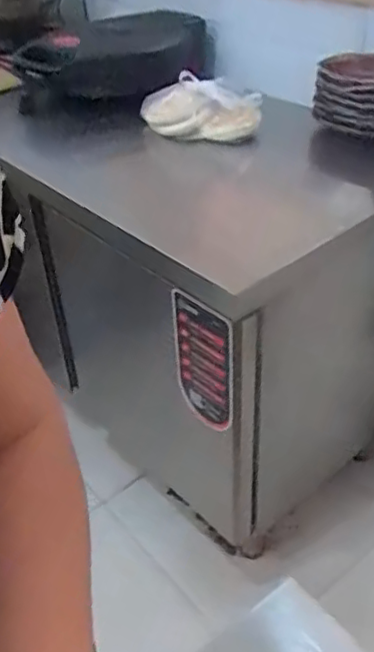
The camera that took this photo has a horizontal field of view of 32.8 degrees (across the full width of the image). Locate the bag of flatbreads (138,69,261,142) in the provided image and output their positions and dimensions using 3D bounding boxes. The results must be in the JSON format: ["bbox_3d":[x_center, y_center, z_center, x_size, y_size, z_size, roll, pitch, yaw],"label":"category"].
[{"bbox_3d":[0.025,-0.417,1.235,0.232,0.084,0.105,23,45,30],"label":"bag of flatbreads"}]

